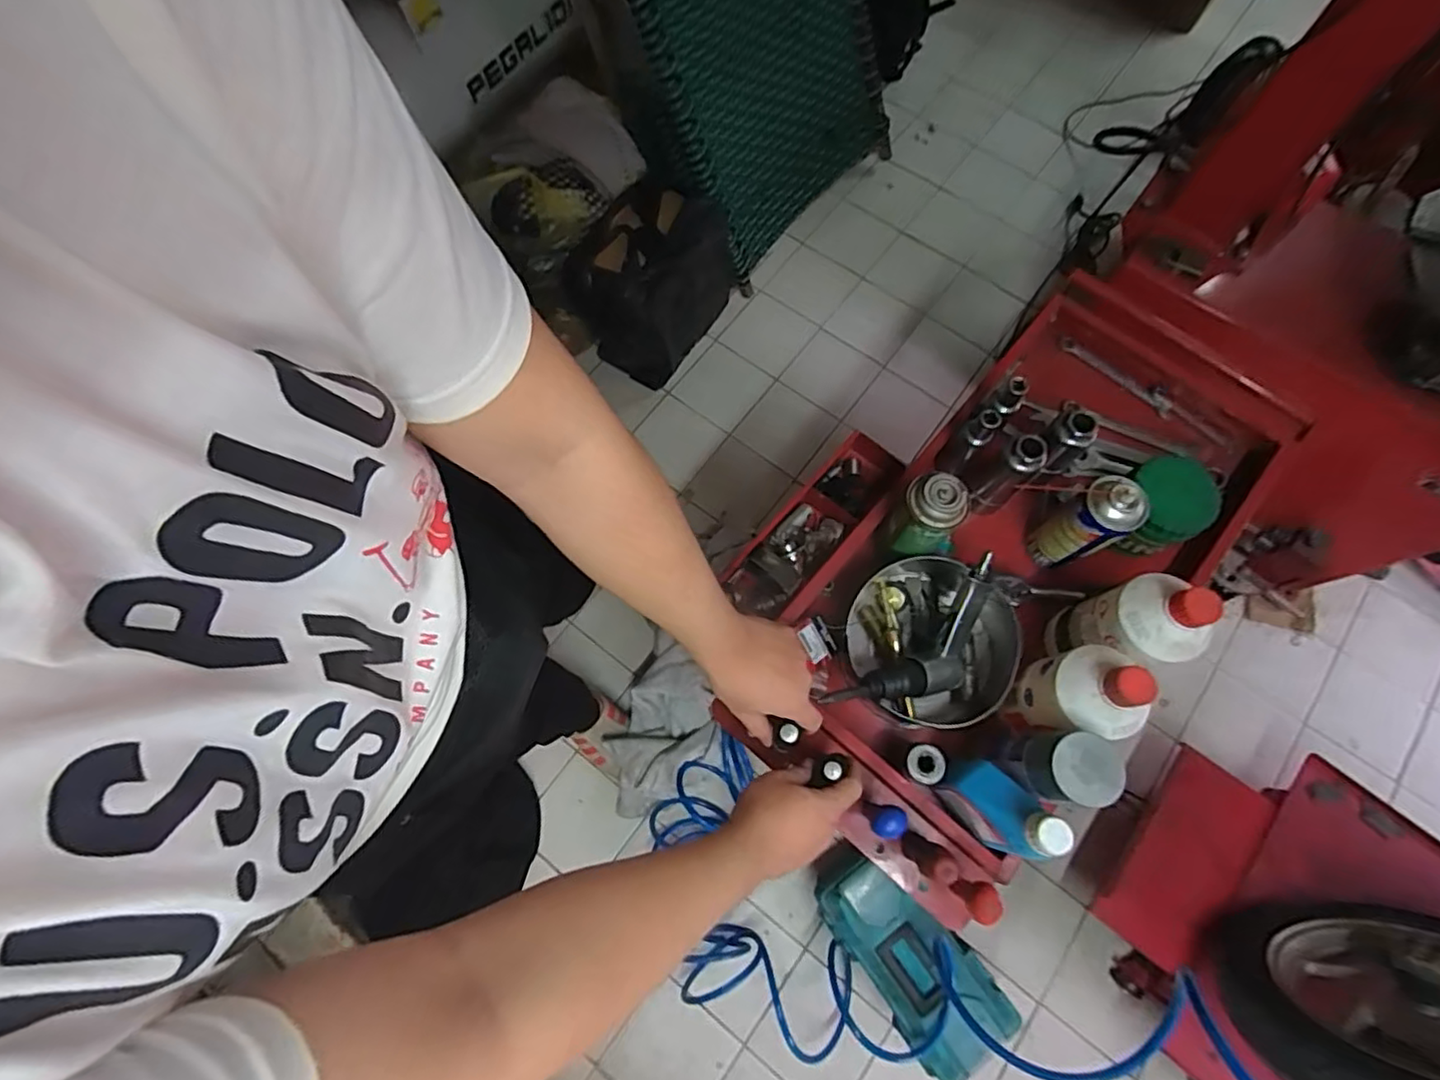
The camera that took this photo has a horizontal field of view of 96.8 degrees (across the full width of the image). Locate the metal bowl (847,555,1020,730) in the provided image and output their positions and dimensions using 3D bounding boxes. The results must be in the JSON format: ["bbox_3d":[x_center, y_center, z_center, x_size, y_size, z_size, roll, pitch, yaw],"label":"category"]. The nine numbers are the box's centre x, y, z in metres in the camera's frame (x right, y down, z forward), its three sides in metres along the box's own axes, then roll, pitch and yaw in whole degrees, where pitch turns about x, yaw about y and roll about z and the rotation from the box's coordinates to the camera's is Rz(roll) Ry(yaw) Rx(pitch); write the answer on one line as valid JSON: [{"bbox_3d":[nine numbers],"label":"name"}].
[{"bbox_3d":[0.247,0.121,0.748,0.186,0.109,0.190,-1,72,2],"label":"metal bowl"}]

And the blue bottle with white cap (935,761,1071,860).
[{"bbox_3d":[0.271,0.263,0.618,0.050,0.165,0.090,-31,73,-8],"label":"blue bottle with white cap"}]

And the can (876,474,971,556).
[{"bbox_3d":[0.230,-0.025,0.723,0.065,0.133,0.060,29,75,11],"label":"can"}]

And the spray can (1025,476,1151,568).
[{"bbox_3d":[0.418,-0.016,0.736,0.057,0.155,0.059,-1,72,2],"label":"spray can"}]

